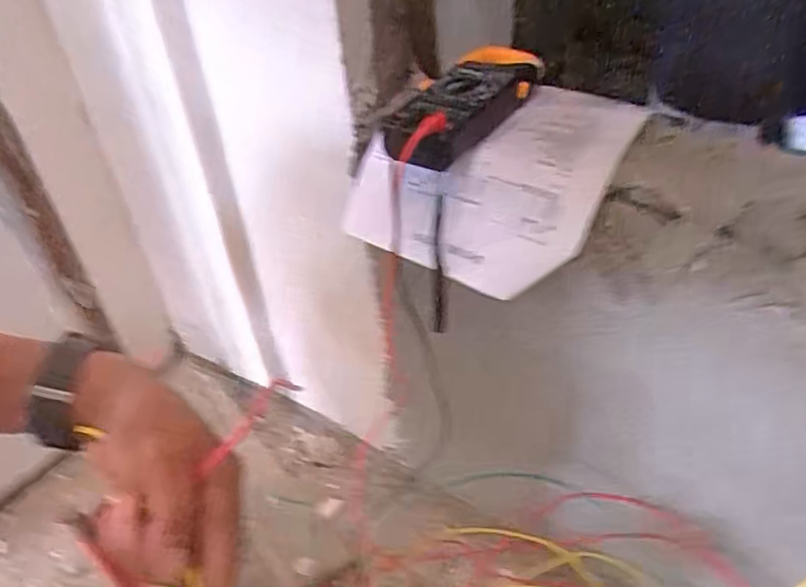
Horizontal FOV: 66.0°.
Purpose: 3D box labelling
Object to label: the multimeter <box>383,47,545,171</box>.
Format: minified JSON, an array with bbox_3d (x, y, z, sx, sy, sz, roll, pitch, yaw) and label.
[{"bbox_3d":[0.055,-0.165,0.541,0.075,0.045,0.182,22,47,29],"label":"multimeter"}]

